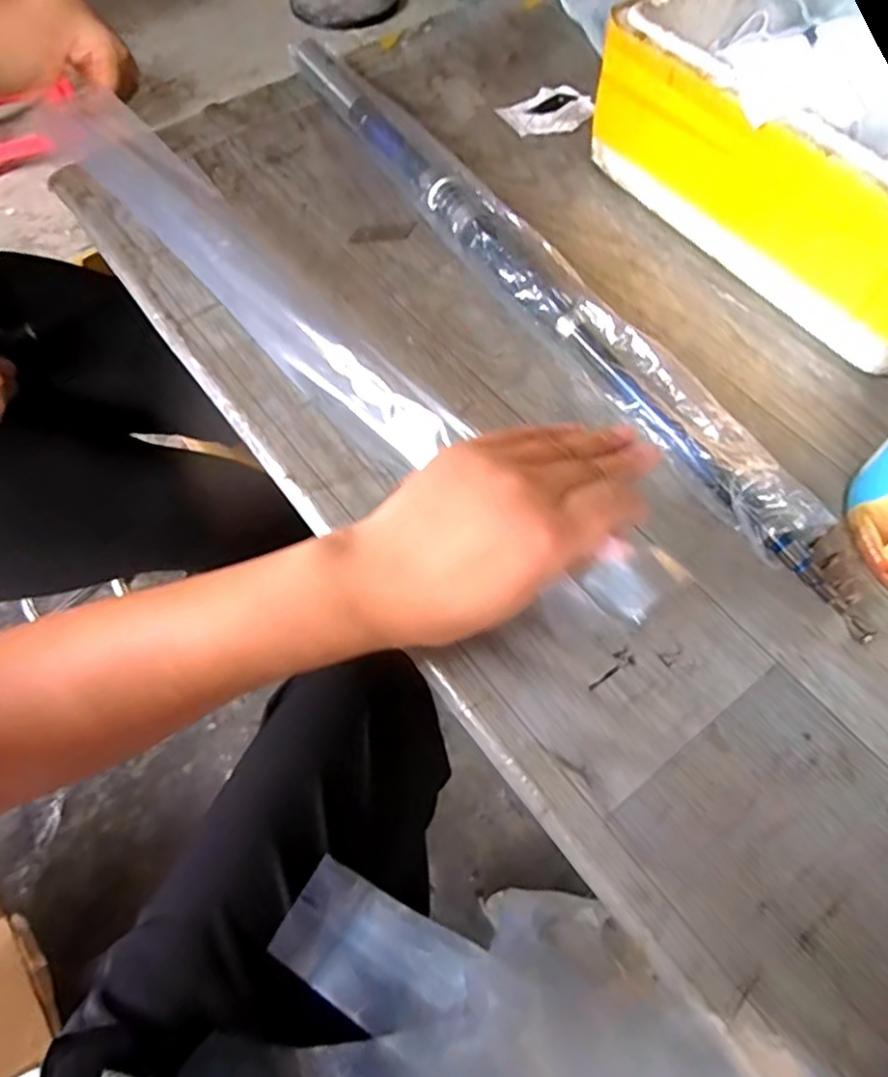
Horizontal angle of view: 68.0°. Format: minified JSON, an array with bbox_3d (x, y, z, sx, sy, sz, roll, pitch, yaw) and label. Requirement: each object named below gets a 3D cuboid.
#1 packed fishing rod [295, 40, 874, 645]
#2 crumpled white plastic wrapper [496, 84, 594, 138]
[{"bbox_3d":[0.047,-0.180,0.433,0.056,0.041,0.596,-30,64,-14],"label":"packed fishing rod"},{"bbox_3d":[0.088,-0.356,0.549,0.078,0.008,0.055,-38,67,-16],"label":"crumpled white plastic wrapper"}]

